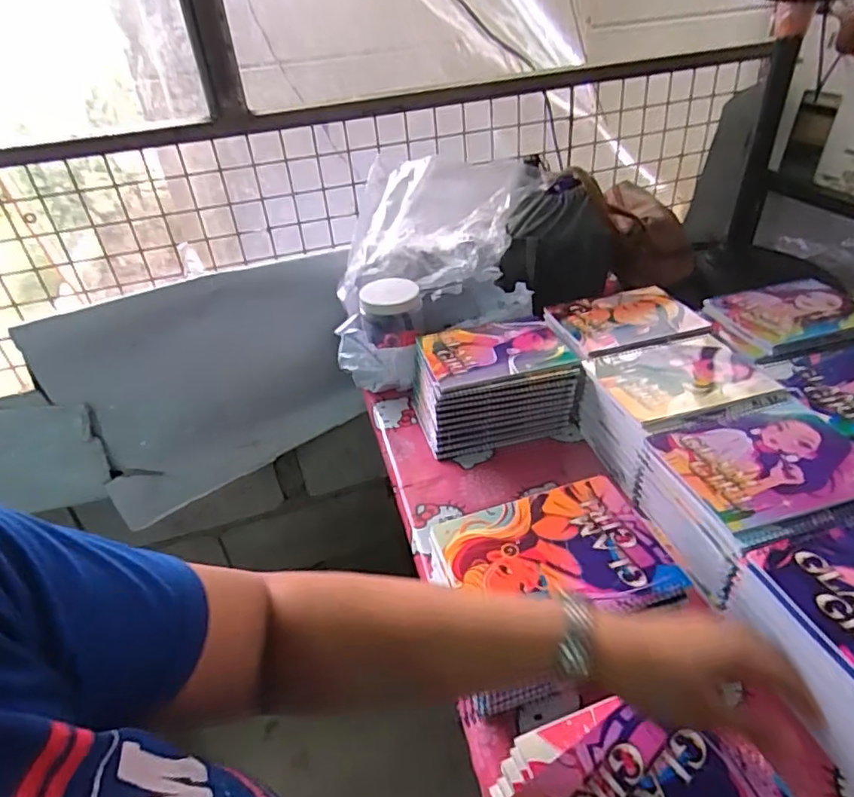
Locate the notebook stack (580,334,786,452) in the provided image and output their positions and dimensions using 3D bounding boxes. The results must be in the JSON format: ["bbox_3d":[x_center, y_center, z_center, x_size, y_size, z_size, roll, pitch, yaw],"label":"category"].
[{"bbox_3d":[0.328,0.012,0.757,0.206,0.100,0.166,-11,34,-10],"label":"notebook stack"}]

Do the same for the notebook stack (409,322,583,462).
[{"bbox_3d":[0.095,-0.022,0.848,0.210,0.116,0.153,-10,33,-8],"label":"notebook stack"}]

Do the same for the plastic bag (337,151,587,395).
[{"bbox_3d":[0.058,-0.234,0.987,0.439,0.263,0.319,-7,33,-3],"label":"plastic bag"}]

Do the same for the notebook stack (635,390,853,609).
[{"bbox_3d":[0.362,0.102,0.632,0.195,0.104,0.180,-10,33,-9],"label":"notebook stack"}]

